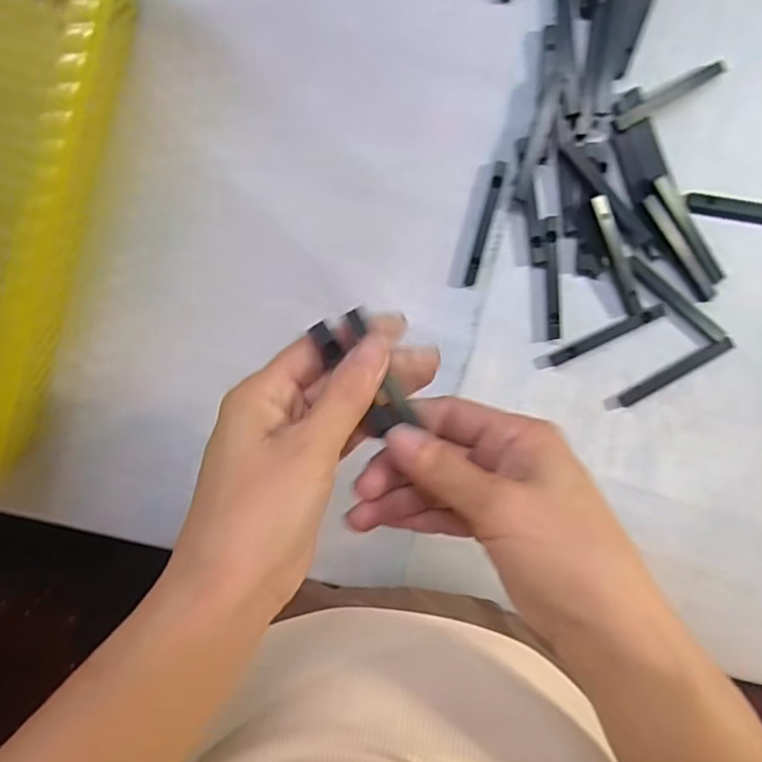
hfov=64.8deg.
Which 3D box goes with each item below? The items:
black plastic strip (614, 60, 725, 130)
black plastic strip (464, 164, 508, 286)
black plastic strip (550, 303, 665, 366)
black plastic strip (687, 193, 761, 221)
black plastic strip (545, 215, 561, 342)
[{"bbox_3d":[0.171,-0.171,0.358,0.071,0.007,0.009,-30,94,5],"label":"black plastic strip"},{"bbox_3d":[0.065,-0.097,0.375,0.007,0.005,0.076,14,96,1],"label":"black plastic strip"},{"bbox_3d":[0.143,-0.029,0.379,0.075,0.007,0.010,-26,94,5],"label":"black plastic strip"},{"bbox_3d":[0.225,-0.104,0.367,0.073,0.007,0.011,9,96,2],"label":"black plastic strip"},{"bbox_3d":[0.108,-0.064,0.376,0.007,0.006,0.075,-3,96,3],"label":"black plastic strip"}]

